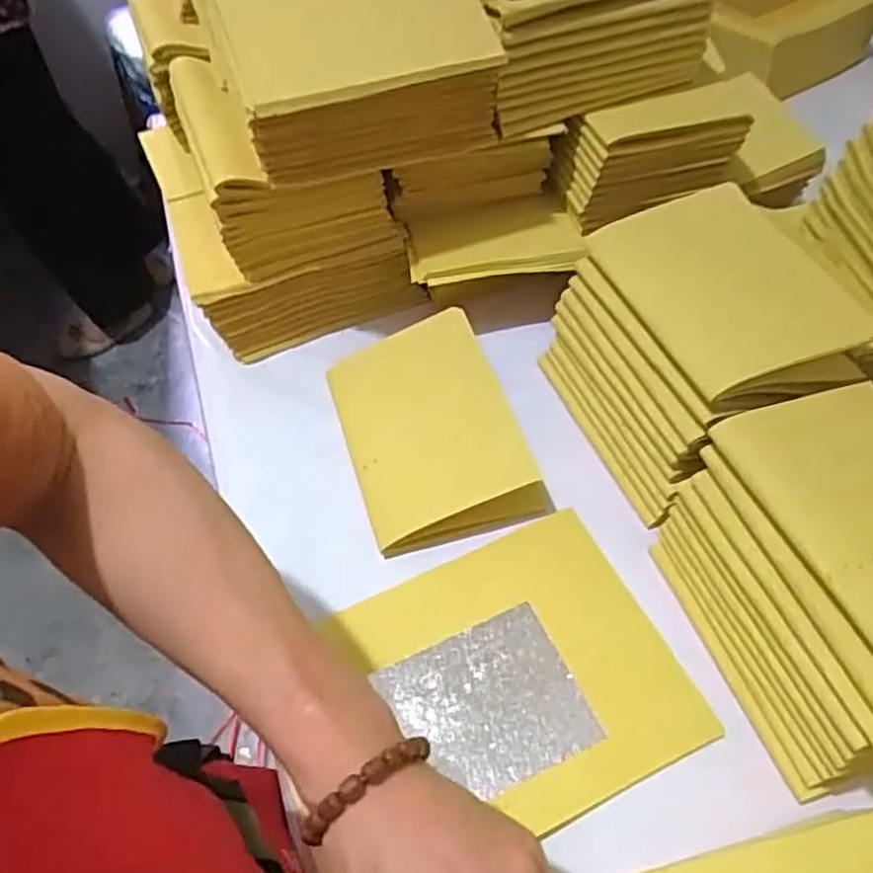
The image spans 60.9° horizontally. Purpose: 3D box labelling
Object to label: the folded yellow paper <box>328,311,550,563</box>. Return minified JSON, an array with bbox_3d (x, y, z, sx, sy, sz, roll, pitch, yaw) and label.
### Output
[{"bbox_3d":[-0.007,-0.011,0.510,0.113,0.053,0.165,-17,55,-9],"label":"folded yellow paper"}]

